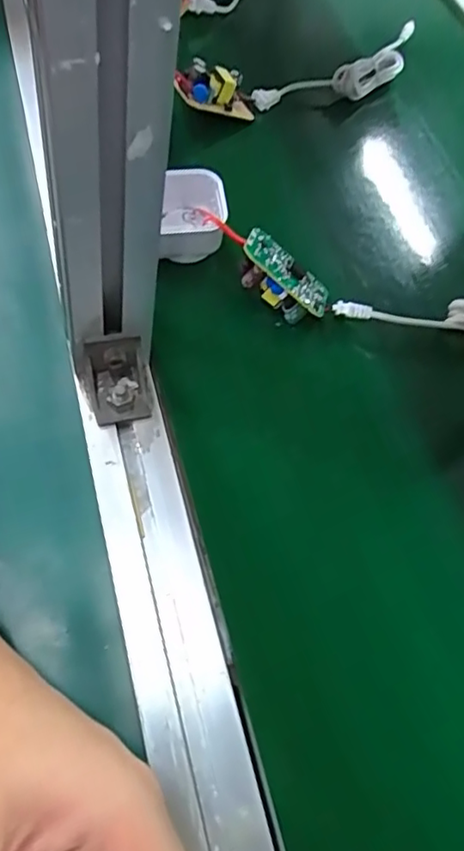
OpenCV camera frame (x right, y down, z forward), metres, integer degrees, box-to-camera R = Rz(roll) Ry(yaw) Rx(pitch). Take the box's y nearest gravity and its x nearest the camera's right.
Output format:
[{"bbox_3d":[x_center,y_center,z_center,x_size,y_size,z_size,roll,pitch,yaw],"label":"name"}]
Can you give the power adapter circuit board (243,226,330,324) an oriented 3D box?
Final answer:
[{"bbox_3d":[0.028,-0.088,0.356,0.060,0.020,0.031,37,44,-16],"label":"power adapter circuit board"}]

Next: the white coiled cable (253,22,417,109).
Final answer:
[{"bbox_3d":[0.100,-0.295,0.498,0.197,0.027,0.039,-36,67,-24],"label":"white coiled cable"}]

